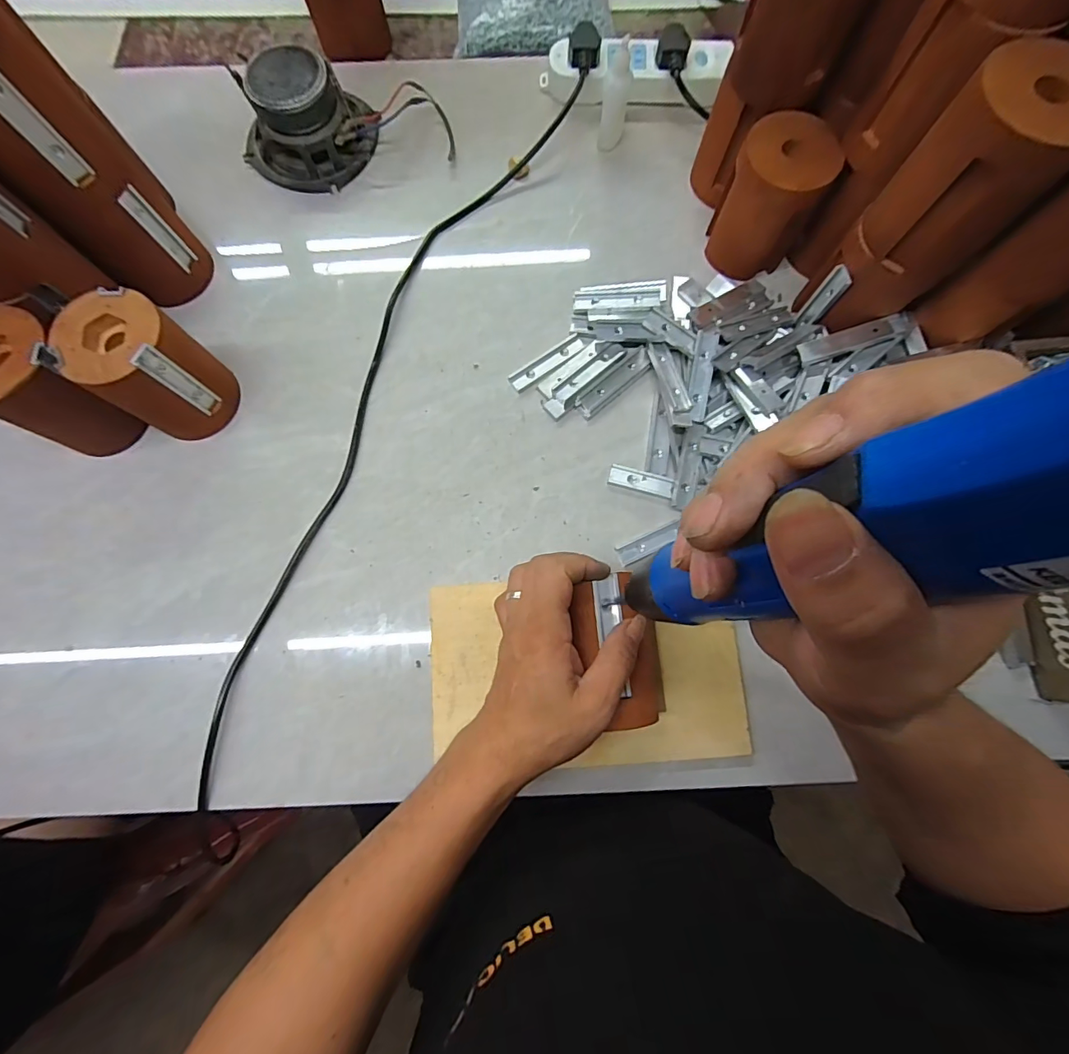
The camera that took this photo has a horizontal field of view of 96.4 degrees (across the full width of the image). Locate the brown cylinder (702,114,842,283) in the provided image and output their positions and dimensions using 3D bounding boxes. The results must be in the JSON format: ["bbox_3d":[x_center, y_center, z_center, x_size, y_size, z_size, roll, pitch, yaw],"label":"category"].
[{"bbox_3d":[0.209,-0.292,0.430,0.079,0.098,0.081,25,78,5],"label":"brown cylinder"}]

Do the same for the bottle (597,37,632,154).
[{"bbox_3d":[0.080,-0.425,0.470,0.025,0.089,0.031,11,77,2],"label":"bottle"}]

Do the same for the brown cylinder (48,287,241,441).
[{"bbox_3d":[-0.309,-0.130,0.391,0.077,0.096,0.075,0,77,0],"label":"brown cylinder"}]

